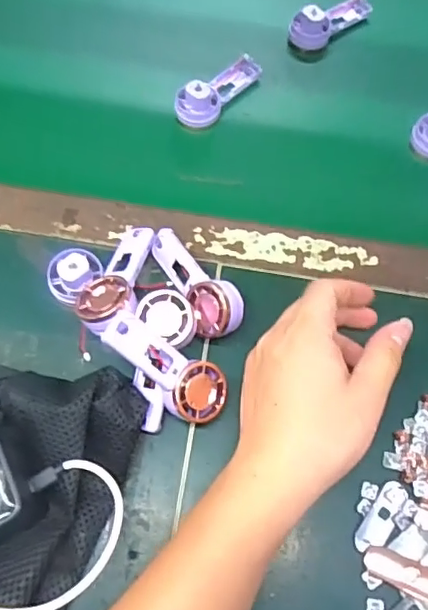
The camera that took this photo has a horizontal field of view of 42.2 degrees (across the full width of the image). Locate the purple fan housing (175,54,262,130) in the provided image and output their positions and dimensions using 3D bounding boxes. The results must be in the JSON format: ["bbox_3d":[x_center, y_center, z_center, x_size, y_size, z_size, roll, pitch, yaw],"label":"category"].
[{"bbox_3d":[0.006,-0.197,0.496,0.032,0.031,0.094,41,71,15],"label":"purple fan housing"}]

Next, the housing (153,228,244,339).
[{"bbox_3d":[-0.011,-0.018,0.406,0.035,0.038,0.095,-24,69,-12],"label":"housing"}]

